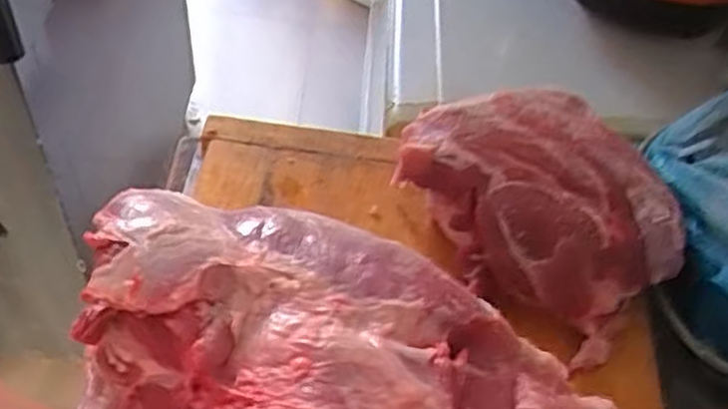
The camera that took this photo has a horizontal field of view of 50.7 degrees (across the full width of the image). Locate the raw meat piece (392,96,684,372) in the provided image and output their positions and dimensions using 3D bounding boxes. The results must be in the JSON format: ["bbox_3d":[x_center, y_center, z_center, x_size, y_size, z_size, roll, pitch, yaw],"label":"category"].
[{"bbox_3d":[0.136,-0.004,0.571,0.153,0.067,0.204,-29,57,-27],"label":"raw meat piece"}]

